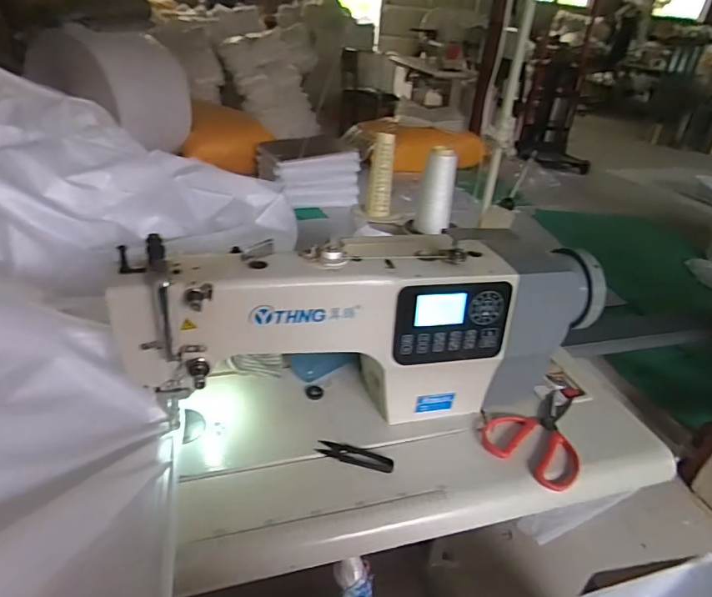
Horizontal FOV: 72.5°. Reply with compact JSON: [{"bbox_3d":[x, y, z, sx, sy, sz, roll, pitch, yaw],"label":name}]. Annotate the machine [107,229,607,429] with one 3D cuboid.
[{"bbox_3d":[0.026,0.041,0.641,0.598,0.237,0.142,-4,33,-17],"label":"machine"}]

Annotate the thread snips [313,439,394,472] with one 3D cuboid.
[{"bbox_3d":[0.000,0.196,0.610,0.096,0.008,0.025,12,32,10],"label":"thread snips"}]

